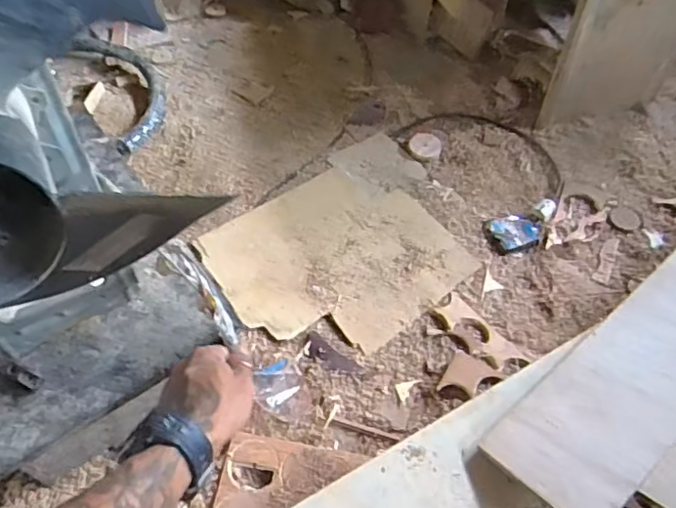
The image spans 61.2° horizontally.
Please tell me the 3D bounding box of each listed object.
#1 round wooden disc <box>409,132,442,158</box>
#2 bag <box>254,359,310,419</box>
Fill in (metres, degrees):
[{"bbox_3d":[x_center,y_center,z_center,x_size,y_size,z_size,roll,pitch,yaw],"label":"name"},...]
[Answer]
[{"bbox_3d":[0.174,-0.216,1.145,0.063,0.010,0.057,12,73,18],"label":"round wooden disc"},{"bbox_3d":[-0.079,0.190,0.808,0.067,0.034,0.083,-26,54,-20],"label":"bag"}]

